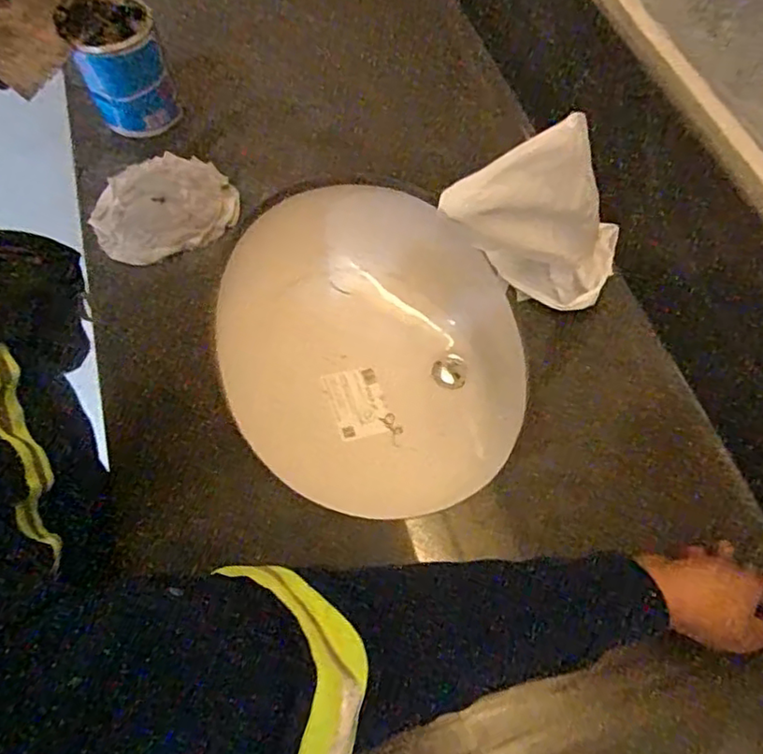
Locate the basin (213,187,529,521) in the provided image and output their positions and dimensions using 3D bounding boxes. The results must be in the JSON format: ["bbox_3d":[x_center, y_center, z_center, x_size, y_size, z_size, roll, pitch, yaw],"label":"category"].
[{"bbox_3d":[-0.019,-0.032,0.832,0.454,0.135,0.404,32,69,15],"label":"basin"}]

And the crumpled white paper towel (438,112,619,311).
[{"bbox_3d":[0.145,-0.139,0.600,0.148,0.206,0.075,-15,62,26],"label":"crumpled white paper towel"}]

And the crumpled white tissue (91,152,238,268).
[{"bbox_3d":[-0.269,-0.212,0.762,0.166,0.019,0.154,-24,67,-10],"label":"crumpled white tissue"}]

